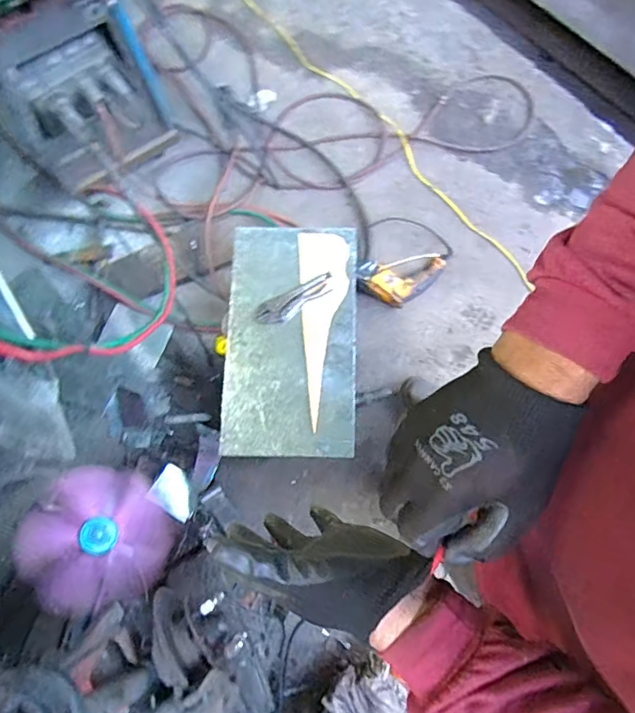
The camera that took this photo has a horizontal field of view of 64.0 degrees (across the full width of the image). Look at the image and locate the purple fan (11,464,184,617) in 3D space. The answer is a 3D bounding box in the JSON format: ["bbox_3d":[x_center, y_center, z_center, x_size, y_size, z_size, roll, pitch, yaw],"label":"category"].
[{"bbox_3d":[-0.470,0.415,1.150,0.343,0.093,0.313,19,65,-45],"label":"purple fan"}]

